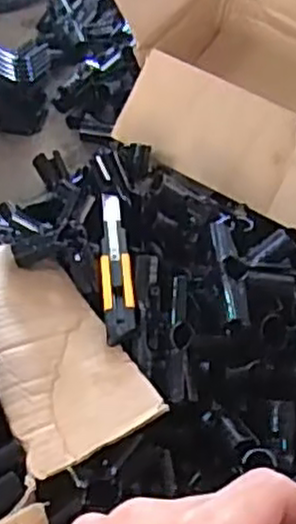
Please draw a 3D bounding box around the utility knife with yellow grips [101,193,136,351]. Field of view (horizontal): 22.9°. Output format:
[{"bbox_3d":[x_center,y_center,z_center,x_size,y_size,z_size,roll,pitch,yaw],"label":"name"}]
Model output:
[{"bbox_3d":[-0.034,-0.001,0.775,0.031,0.012,0.193,-2,53,-6],"label":"utility knife with yellow grips"}]

